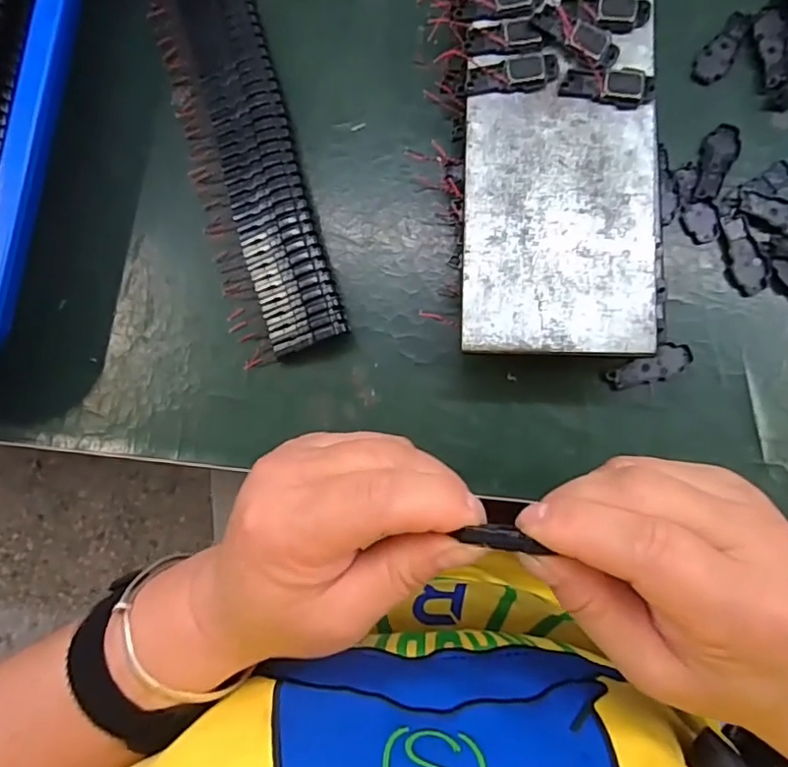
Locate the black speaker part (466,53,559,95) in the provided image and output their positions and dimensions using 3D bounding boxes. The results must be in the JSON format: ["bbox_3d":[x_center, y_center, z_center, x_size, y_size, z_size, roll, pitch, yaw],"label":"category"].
[{"bbox_3d":[0.051,-0.135,0.248,0.039,0.004,0.015,-4,85,5],"label":"black speaker part"}]

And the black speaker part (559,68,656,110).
[{"bbox_3d":[0.092,-0.128,0.244,0.038,0.004,0.016,15,86,6],"label":"black speaker part"}]

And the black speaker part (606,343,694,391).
[{"bbox_3d":[0.121,-0.007,0.268,0.040,0.004,0.015,-25,83,2],"label":"black speaker part"}]

